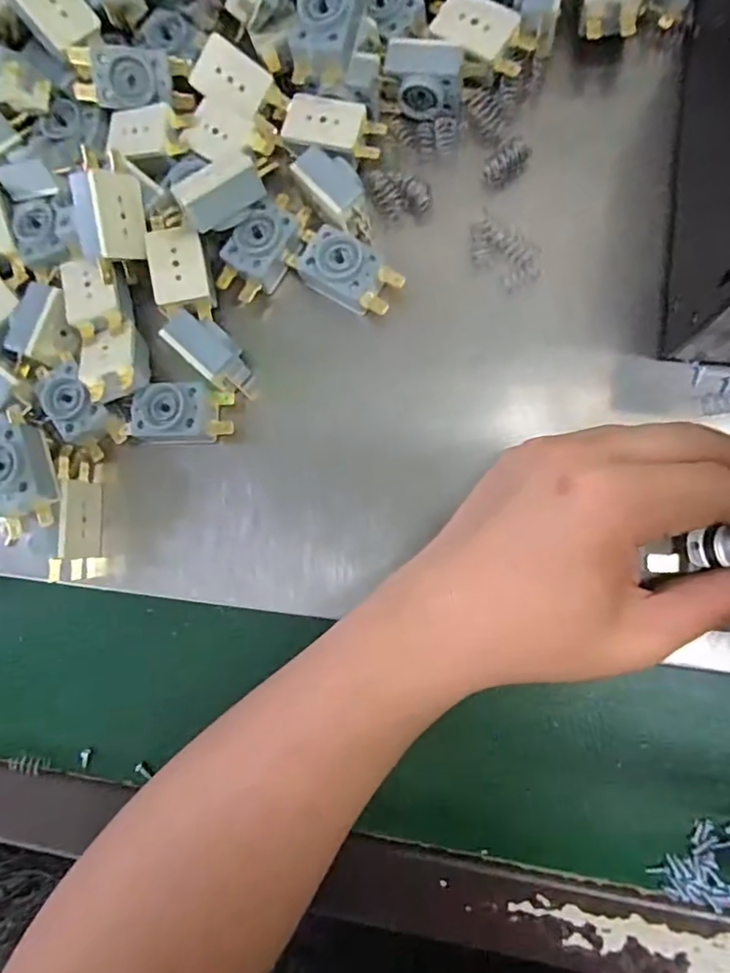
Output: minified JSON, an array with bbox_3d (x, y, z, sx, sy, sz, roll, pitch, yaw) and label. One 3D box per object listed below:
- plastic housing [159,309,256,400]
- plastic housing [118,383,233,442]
[{"bbox_3d":[-0.073,-0.065,0.269,0.047,0.024,0.020,42,92,10],"label":"plastic housing"},{"bbox_3d":[-0.092,-0.035,0.272,0.054,0.020,0.028,0,84,9],"label":"plastic housing"}]

